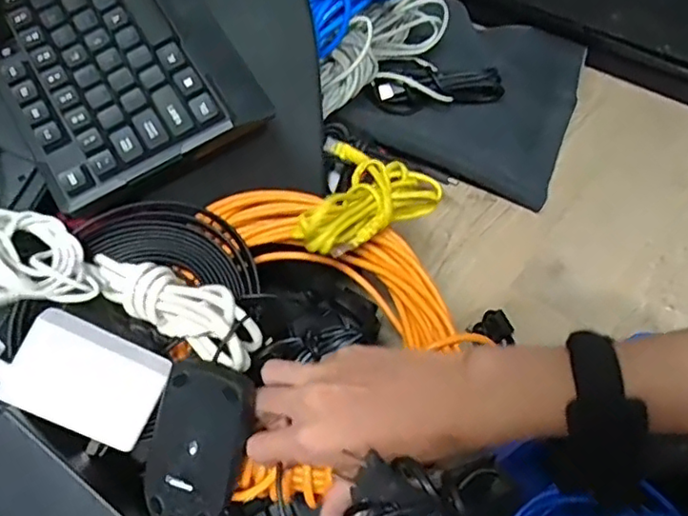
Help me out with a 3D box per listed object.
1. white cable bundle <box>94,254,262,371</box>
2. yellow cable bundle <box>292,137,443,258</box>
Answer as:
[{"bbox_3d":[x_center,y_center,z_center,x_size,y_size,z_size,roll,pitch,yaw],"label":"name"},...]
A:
[{"bbox_3d":[-0.112,0.031,0.406,0.127,0.036,0.039,29,62,19],"label":"white cable bundle"},{"bbox_3d":[0.005,-0.049,0.481,0.097,0.038,0.146,35,45,20],"label":"yellow cable bundle"}]

